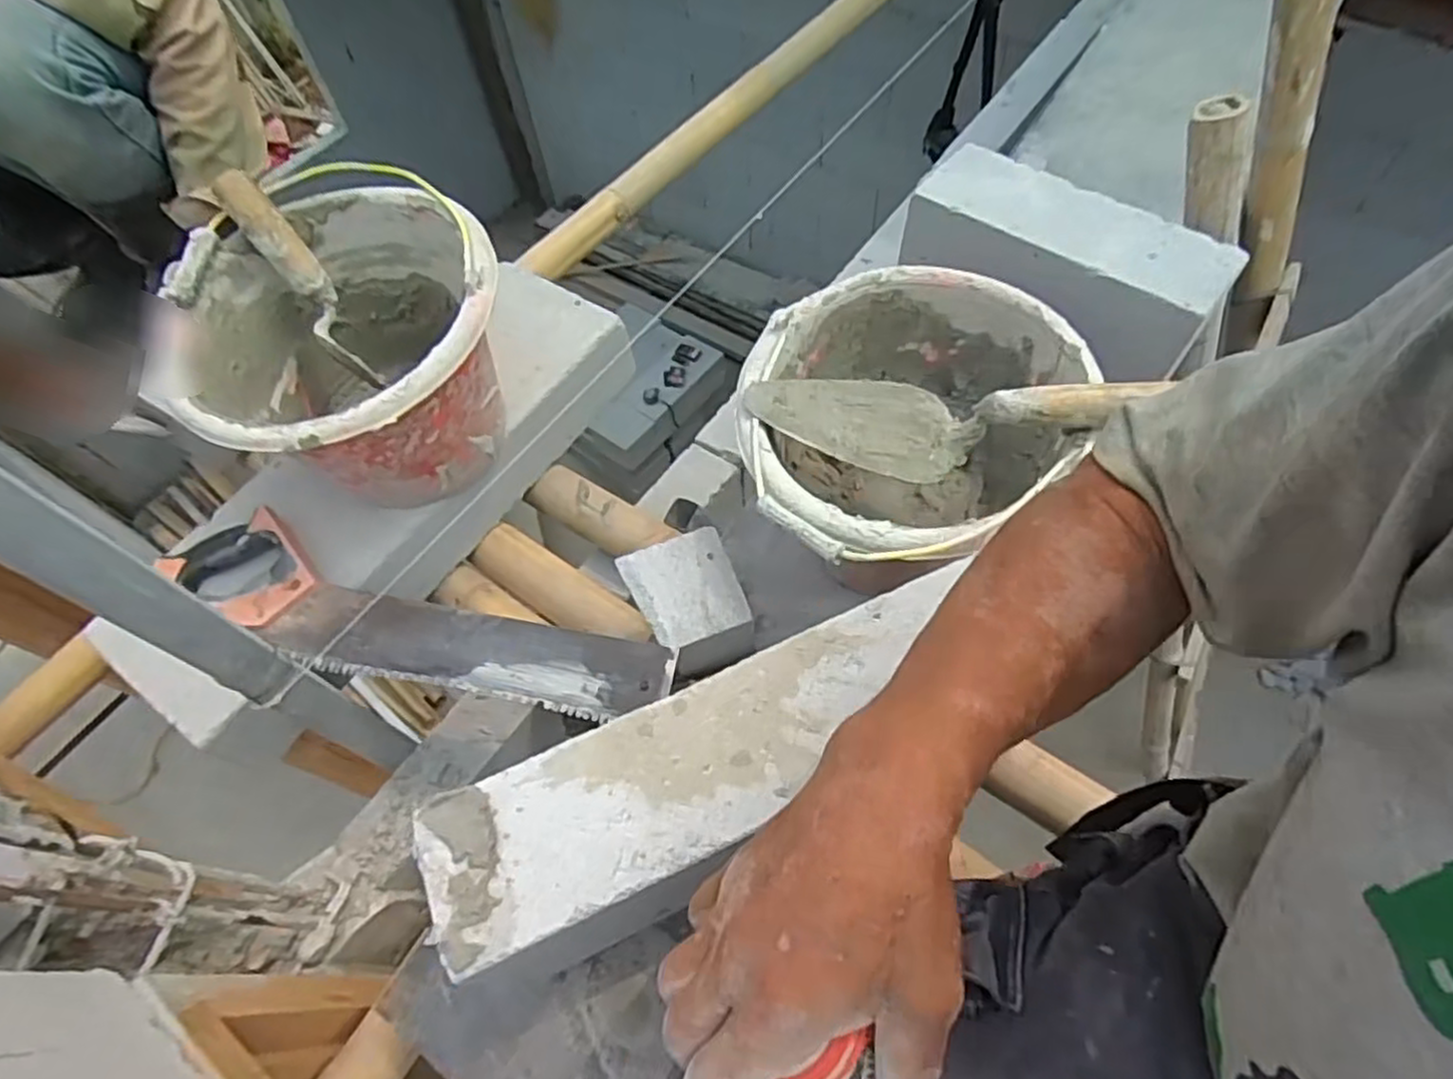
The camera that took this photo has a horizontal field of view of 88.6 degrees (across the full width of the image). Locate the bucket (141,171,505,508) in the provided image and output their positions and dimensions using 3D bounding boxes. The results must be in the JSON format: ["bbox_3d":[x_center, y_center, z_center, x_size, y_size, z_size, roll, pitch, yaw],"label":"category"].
[{"bbox_3d":[-0.329,-0.162,0.694,0.272,0.187,0.285,-24,60,-10],"label":"bucket"}]

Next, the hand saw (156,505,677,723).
[{"bbox_3d":[-0.288,0.077,0.659,0.484,0.029,0.107,17,62,14],"label":"hand saw"}]

